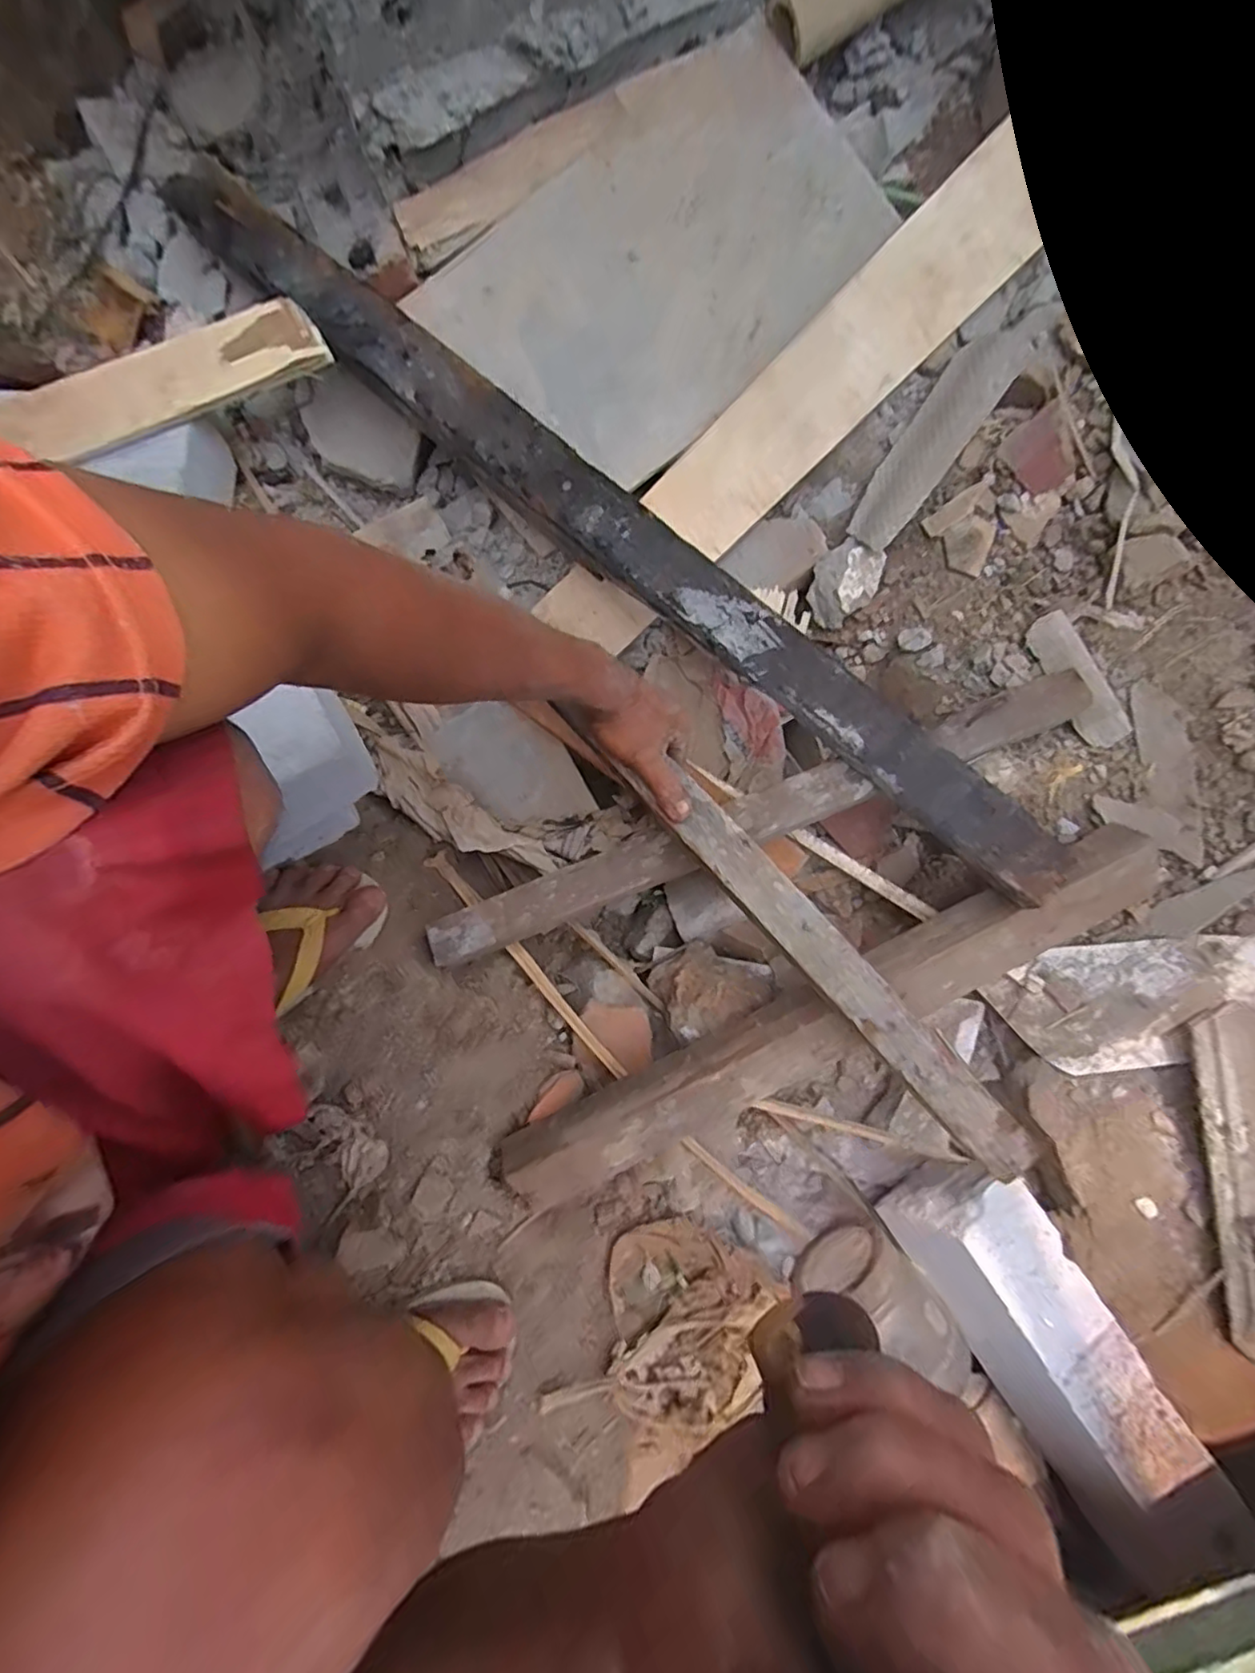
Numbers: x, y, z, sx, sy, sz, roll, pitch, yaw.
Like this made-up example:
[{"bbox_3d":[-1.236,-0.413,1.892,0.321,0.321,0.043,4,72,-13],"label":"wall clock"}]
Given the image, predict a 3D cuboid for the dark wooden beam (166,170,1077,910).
[{"bbox_3d":[-0.047,-0.290,0.559,1.011,0.064,0.070,41,82,7],"label":"dark wooden beam"}]

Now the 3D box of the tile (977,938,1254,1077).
[{"bbox_3d":[0.435,0.147,0.545,0.205,0.010,0.104,-12,76,18],"label":"tile"}]

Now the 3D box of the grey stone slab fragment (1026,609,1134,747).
[{"bbox_3d":[0.406,-0.142,0.568,0.039,0.008,0.127,-26,83,16],"label":"grey stone slab fragment"}]

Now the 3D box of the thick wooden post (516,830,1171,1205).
[{"bbox_3d":[0.171,0.155,0.530,0.591,0.072,0.067,-27,81,-5],"label":"thick wooden post"}]

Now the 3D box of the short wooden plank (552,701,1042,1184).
[{"bbox_3d":[0.136,0.080,0.470,0.041,0.016,0.404,-42,81,-7],"label":"short wooden plank"}]

